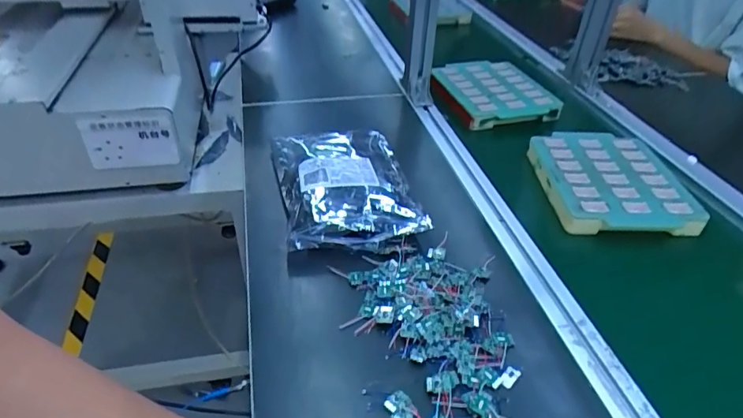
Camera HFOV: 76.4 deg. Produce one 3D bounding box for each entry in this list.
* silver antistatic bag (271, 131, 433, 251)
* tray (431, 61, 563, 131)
[{"bbox_3d":[-0.038,-0.045,0.629,0.165,0.041,0.246,-7,40,-13],"label":"silver antistatic bag"},{"bbox_3d":[0.220,-0.220,0.879,0.181,0.040,0.214,-5,40,-8],"label":"tray"}]

